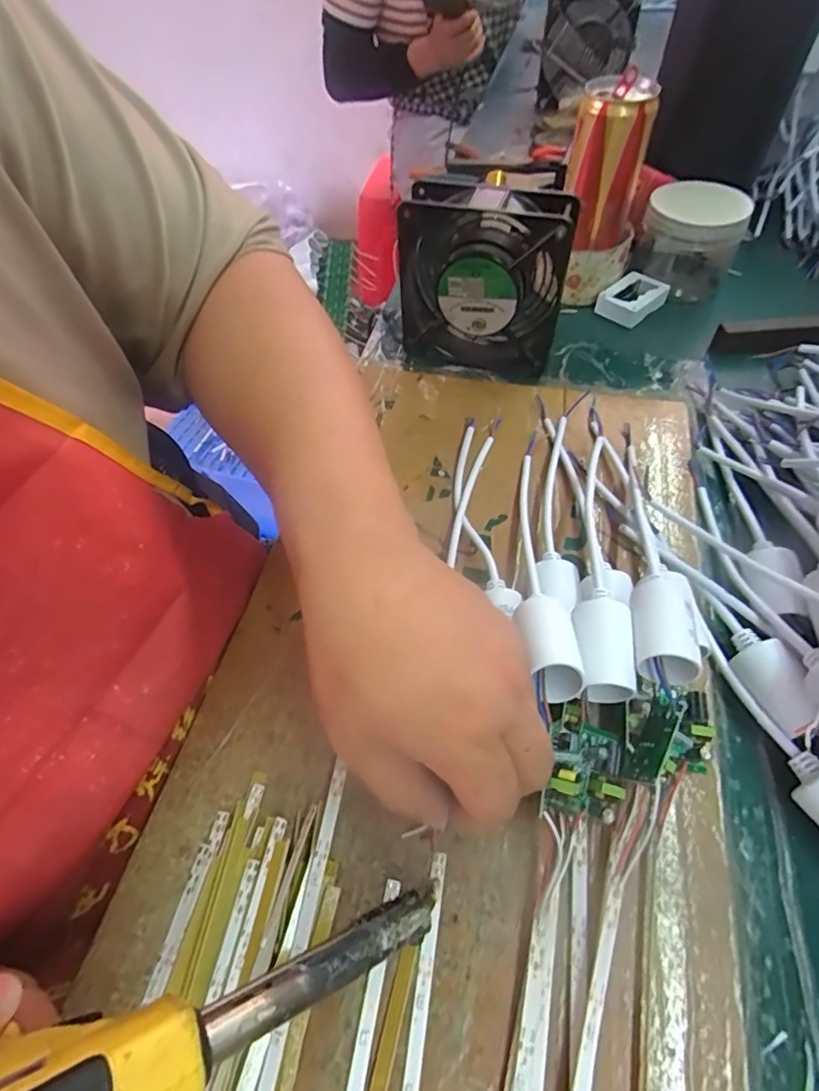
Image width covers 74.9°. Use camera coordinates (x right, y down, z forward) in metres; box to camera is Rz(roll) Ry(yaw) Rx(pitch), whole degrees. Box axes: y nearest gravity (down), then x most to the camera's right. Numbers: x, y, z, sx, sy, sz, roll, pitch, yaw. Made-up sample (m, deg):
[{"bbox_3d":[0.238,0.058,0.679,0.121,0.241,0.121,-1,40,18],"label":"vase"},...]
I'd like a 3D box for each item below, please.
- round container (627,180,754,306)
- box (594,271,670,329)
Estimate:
[{"bbox_3d":[0.255,-0.281,0.493,0.087,0.071,0.078,20,58,17],"label":"round container"},{"bbox_3d":[0.200,-0.223,0.485,0.053,0.023,0.045,-39,61,-21],"label":"box"}]

